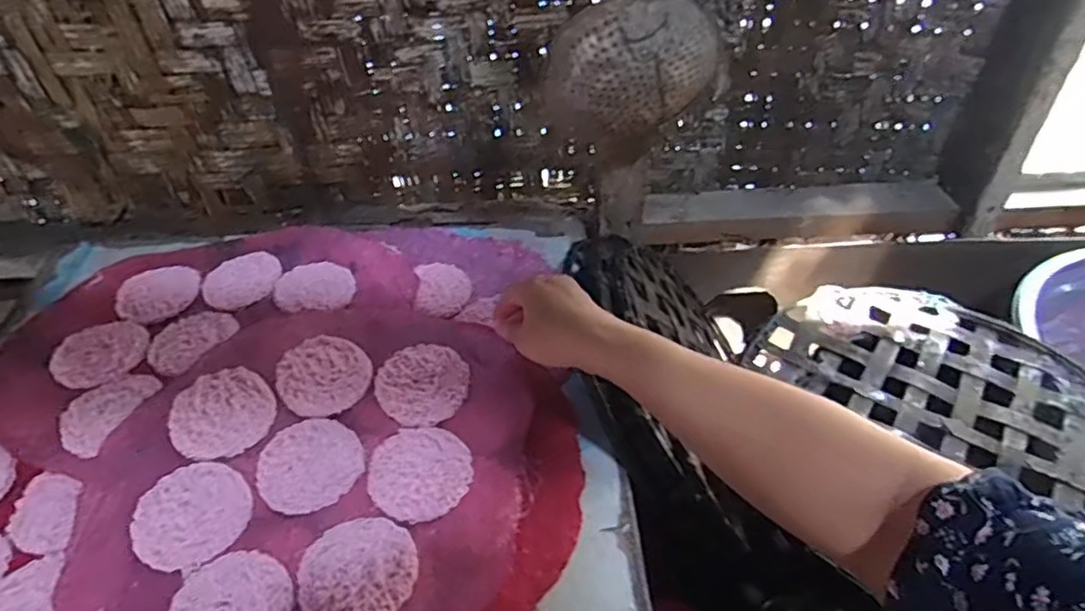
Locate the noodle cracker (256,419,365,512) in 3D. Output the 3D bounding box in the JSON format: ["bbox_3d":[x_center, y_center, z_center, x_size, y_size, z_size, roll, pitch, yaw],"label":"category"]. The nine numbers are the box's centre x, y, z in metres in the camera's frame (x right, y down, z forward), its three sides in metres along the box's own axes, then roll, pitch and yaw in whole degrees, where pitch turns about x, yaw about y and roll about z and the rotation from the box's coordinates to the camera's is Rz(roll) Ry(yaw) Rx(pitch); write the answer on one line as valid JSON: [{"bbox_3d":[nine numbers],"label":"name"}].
[{"bbox_3d":[-0.182,0.124,0.498,0.077,0.009,0.073,-1,44,1],"label":"noodle cracker"}]

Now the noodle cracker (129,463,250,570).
[{"bbox_3d":[-0.257,0.152,0.465,0.076,0.008,0.078,-34,53,-29],"label":"noodle cracker"}]

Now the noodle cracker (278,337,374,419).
[{"bbox_3d":[-0.189,0.058,0.550,0.074,0.013,0.080,-10,45,-9],"label":"noodle cracker"}]

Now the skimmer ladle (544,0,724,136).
[{"bbox_3d":[0.090,-0.331,0.559,0.156,0.429,0.099,10,45,11],"label":"skimmer ladle"}]

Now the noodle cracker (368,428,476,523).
[{"bbox_3d":[-0.094,0.129,0.491,0.076,0.005,0.076,-1,44,1],"label":"noodle cracker"}]

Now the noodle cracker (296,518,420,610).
[{"bbox_3d":[-0.127,0.184,0.437,0.078,0.011,0.077,-1,44,1],"label":"noodle cracker"}]

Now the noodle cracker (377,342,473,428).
[{"bbox_3d":[-0.103,0.066,0.548,0.078,0.011,0.080,-1,44,1],"label":"noodle cracker"}]

